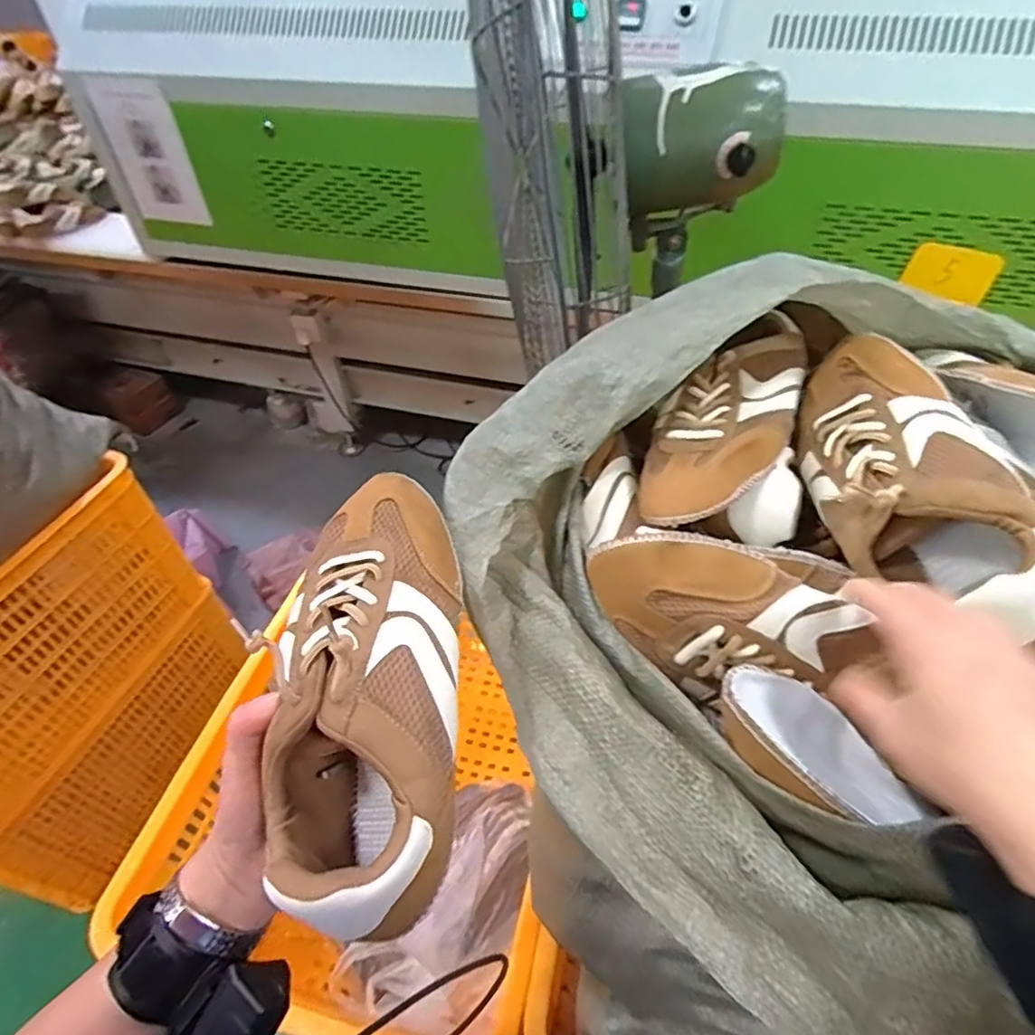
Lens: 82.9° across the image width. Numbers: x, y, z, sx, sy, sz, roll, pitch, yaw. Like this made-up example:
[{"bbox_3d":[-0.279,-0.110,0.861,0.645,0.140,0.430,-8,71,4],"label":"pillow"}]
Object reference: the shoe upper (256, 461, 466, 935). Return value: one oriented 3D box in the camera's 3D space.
[{"bbox_3d":[-0.083,0.081,0.338,0.096,0.084,0.240,-3,60,-1],"label":"shoe upper"}]

